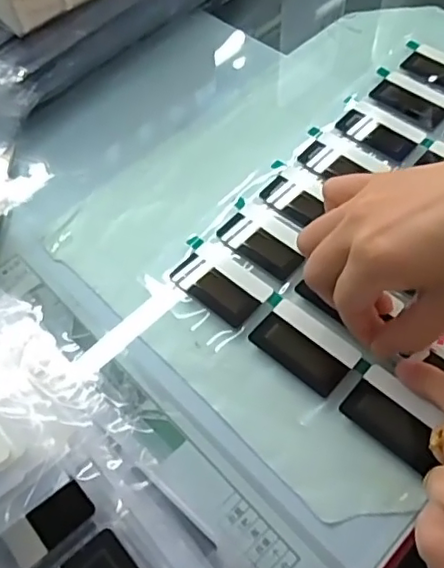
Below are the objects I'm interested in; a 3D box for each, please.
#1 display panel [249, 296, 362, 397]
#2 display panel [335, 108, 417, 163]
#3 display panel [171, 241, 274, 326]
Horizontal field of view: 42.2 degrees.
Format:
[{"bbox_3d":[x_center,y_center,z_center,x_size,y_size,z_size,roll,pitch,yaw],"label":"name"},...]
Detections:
[{"bbox_3d":[0.045,0.033,0.314,0.054,0.004,0.033,37,67,21],"label":"display panel"},{"bbox_3d":[0.103,-0.102,0.391,0.054,0.004,0.025,33,65,19],"label":"display panel"},{"bbox_3d":[-0.001,-0.001,0.338,0.055,0.004,0.034,38,67,21],"label":"display panel"}]

